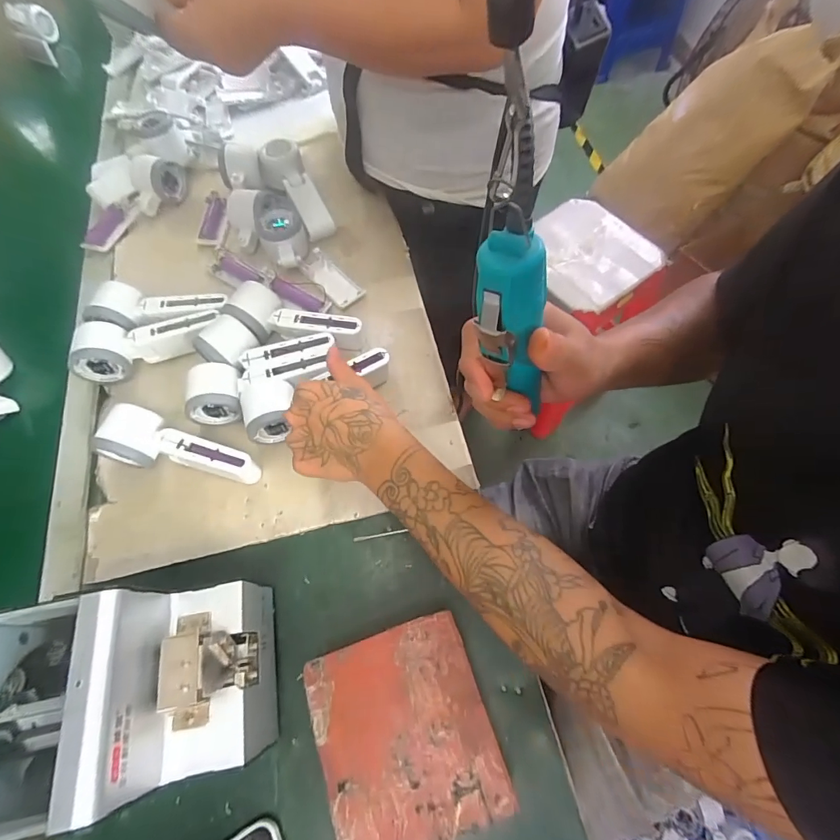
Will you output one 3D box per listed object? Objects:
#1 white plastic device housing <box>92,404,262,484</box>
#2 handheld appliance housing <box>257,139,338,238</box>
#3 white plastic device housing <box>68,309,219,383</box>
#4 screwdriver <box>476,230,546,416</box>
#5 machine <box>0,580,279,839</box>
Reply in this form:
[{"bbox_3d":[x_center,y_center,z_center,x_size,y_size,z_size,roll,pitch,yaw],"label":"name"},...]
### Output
[{"bbox_3d":[-0.247,0.037,0.439,0.159,0.057,0.057,18,65,11],"label":"white plastic device housing"},{"bbox_3d":[-0.173,-0.317,0.592,0.060,0.057,0.153,-25,64,-10],"label":"handheld appliance housing"},{"bbox_3d":[-0.318,-0.089,0.502,0.160,0.058,0.058,-11,63,-3],"label":"white plastic device housing"},{"bbox_3d":[0.054,-0.045,0.246,0.031,0.120,0.028,21,63,30],"label":"screwdriver"},{"bbox_3d":[-0.211,0.199,0.309,0.171,0.146,0.125,-11,63,-3],"label":"machine"}]

